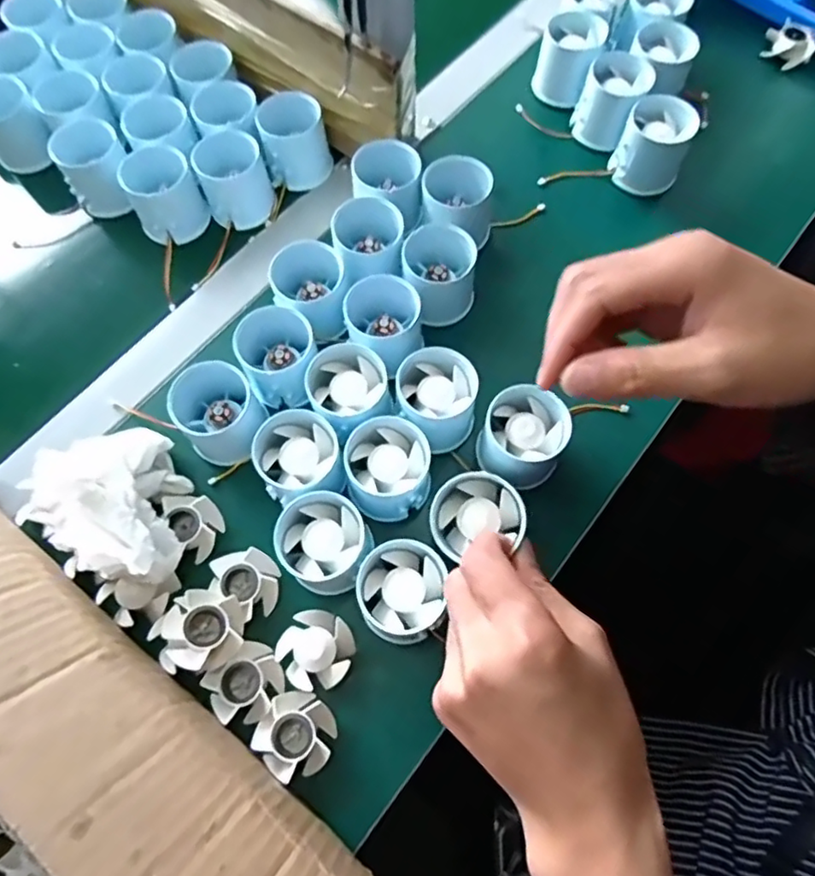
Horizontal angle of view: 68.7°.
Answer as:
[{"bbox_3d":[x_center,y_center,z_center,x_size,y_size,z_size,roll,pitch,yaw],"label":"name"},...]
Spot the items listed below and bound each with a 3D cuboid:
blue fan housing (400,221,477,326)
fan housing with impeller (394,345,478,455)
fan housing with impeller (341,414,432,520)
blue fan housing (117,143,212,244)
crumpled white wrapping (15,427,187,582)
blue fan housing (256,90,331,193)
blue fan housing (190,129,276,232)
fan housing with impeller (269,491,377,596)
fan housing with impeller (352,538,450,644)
[{"bbox_3d":[0.024,-0.118,0.438,0.057,0.054,0.064,0,68,1],"label":"blue fan housing"},{"bbox_3d":[0.019,-0.025,0.396,0.052,0.048,0.050,0,68,1],"label":"fan housing with impeller"},{"bbox_3d":[-0.012,0.020,0.380,0.052,0.044,0.054,1,68,2],"label":"fan housing with impeller"},{"bbox_3d":[-0.192,-0.192,0.469,0.052,0.047,0.058,-32,71,-11],"label":"blue fan housing"},{"bbox_3d":[-0.176,0.033,0.363,0.110,0.067,0.084,28,71,12],"label":"crumpled white wrapping"},{"bbox_3d":[-0.092,-0.242,0.486,0.051,0.046,0.055,-13,68,-4],"label":"blue fan housing"},{"bbox_3d":[-0.136,-0.204,0.471,0.047,0.056,0.048,0,68,1],"label":"blue fan housing"},{"bbox_3d":[-0.049,0.065,0.361,0.056,0.044,0.050,29,71,13],"label":"fan housing with impeller"},{"bbox_3d":[-0.003,0.091,0.348,0.049,0.043,0.052,0,68,1],"label":"fan housing with impeller"}]

